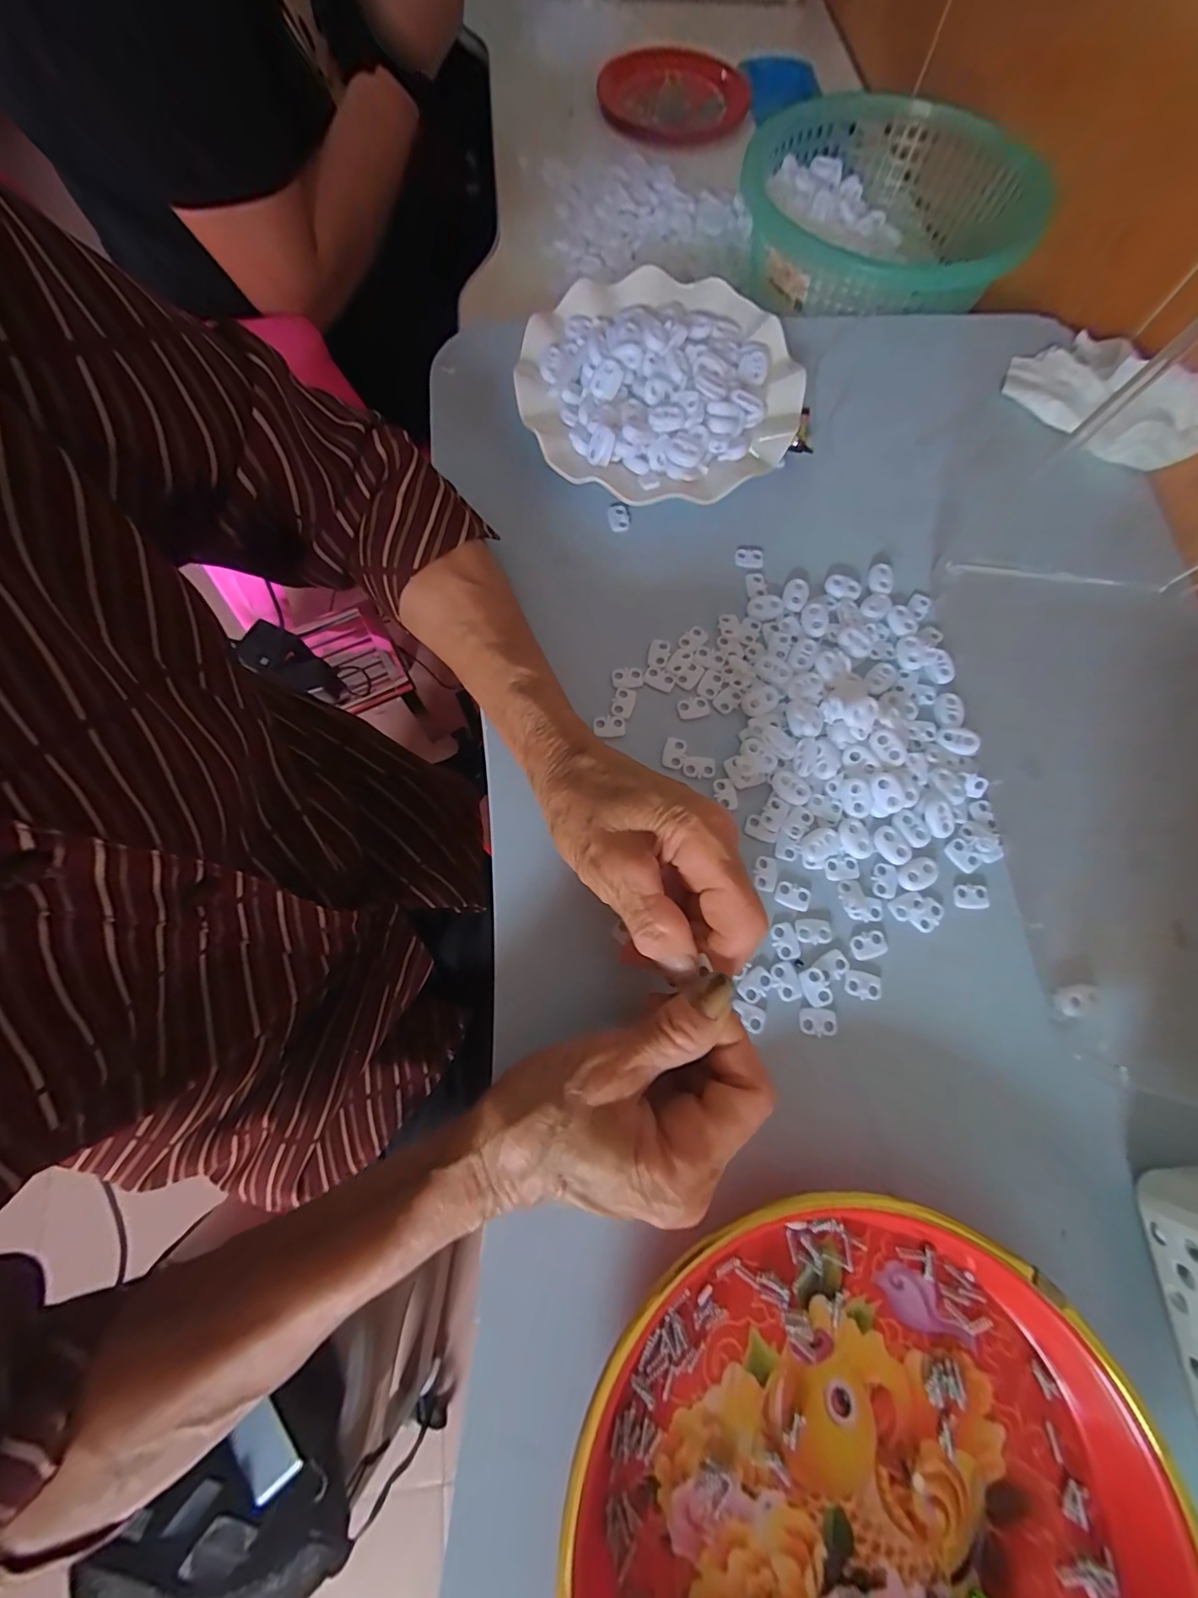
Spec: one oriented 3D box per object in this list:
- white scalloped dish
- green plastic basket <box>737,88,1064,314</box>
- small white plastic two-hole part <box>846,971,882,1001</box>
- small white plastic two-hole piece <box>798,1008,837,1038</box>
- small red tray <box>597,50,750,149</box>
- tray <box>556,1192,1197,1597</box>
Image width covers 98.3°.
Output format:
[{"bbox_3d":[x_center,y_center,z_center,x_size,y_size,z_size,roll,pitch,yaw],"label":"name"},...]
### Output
[{"bbox_3d":[0.038,-0.266,0.347,0.178,0.045,0.174,0,73,-1],"label":"white scalloped dish"},{"bbox_3d":[0.243,-0.494,0.442,0.220,0.070,0.283,27,74,8],"label":"green plastic basket"},{"bbox_3d":[0.133,0.094,0.259,0.018,0.004,0.013,17,73,4],"label":"small white plastic two-hole part"},{"bbox_3d":[0.108,0.110,0.254,0.018,0.004,0.012,3,73,0],"label":"small white plastic two-hole piece"},{"bbox_3d":[0.091,-0.798,0.594,0.189,0.030,0.174,-20,74,-7],"label":"small red tray"},{"bbox_3d":[0.100,0.274,0.186,0.213,0.035,0.201,0,73,-1],"label":"tray"}]

